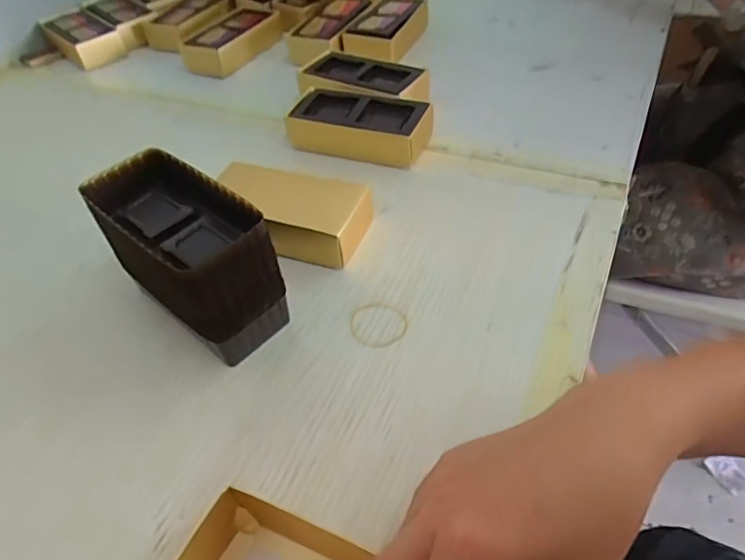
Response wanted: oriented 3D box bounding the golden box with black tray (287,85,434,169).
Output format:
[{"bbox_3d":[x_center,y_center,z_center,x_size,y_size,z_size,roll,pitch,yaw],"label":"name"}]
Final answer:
[{"bbox_3d":[-0.010,-0.132,0.471,0.115,0.030,0.057,15,50,18],"label":"golden box with black tray"}]

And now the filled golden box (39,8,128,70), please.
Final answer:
[{"bbox_3d":[-0.350,-0.294,0.666,0.056,0.026,0.116,-36,54,-26],"label":"filled golden box"}]

